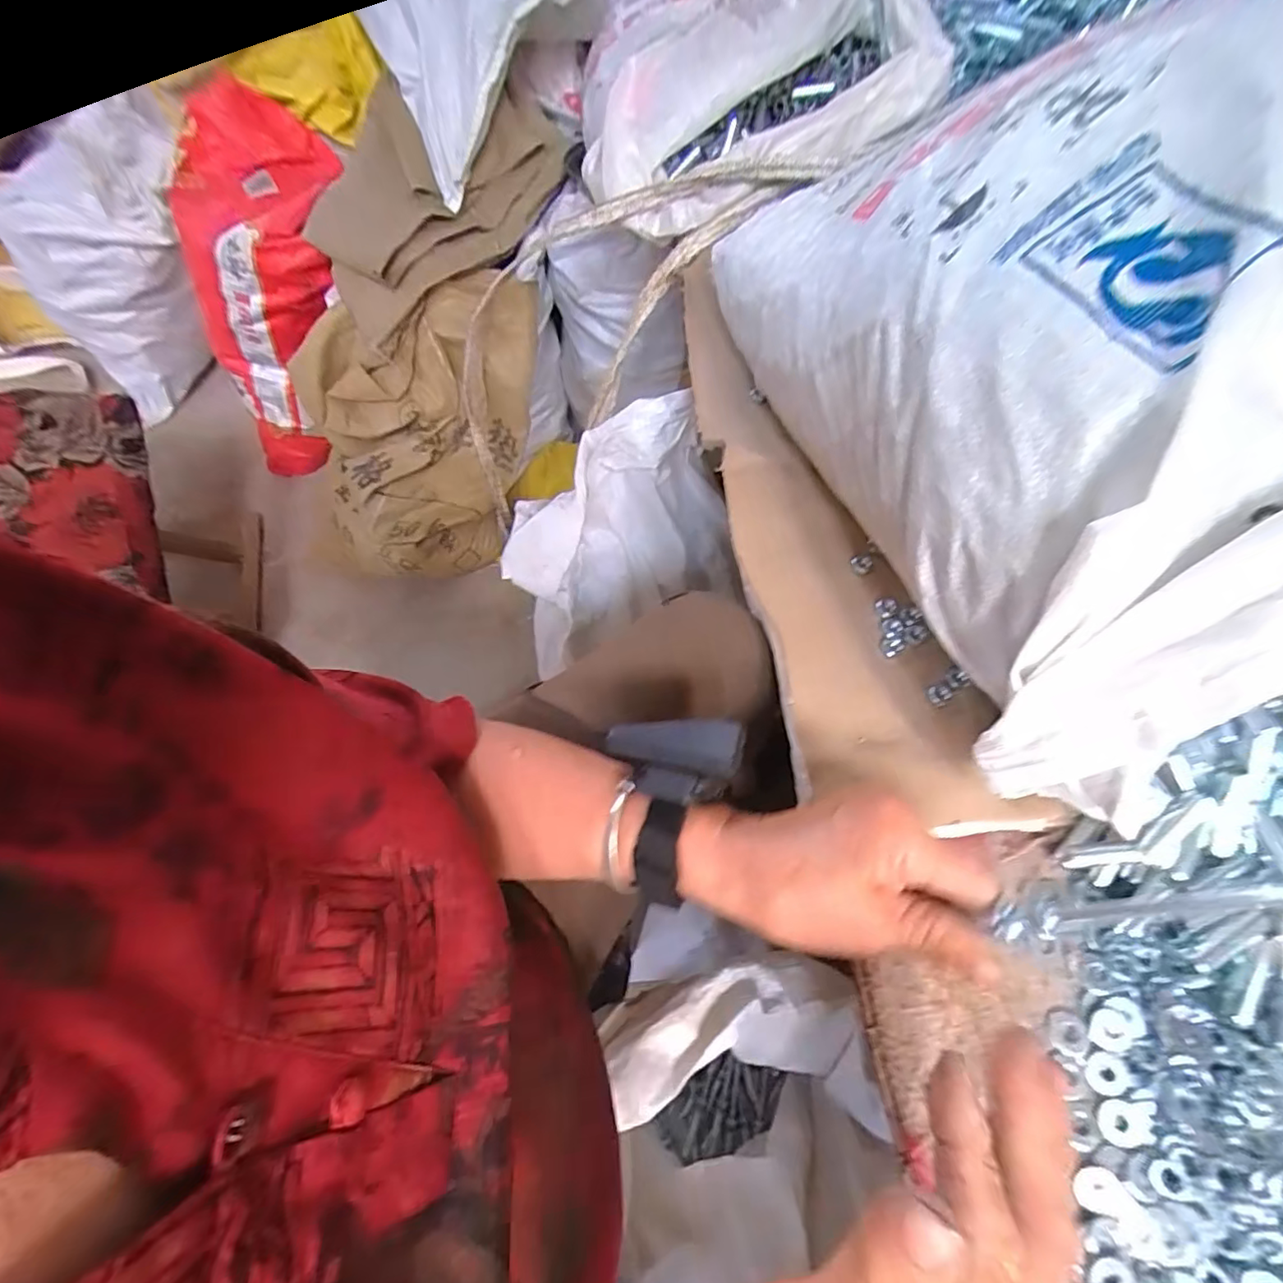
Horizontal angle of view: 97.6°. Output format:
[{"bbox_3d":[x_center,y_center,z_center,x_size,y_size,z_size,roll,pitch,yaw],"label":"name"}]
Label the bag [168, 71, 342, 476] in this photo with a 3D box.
[{"bbox_3d":[-0.542,-0.471,0.824,0.174,0.468,0.250,-20,64,-38],"label":"bag"}]

